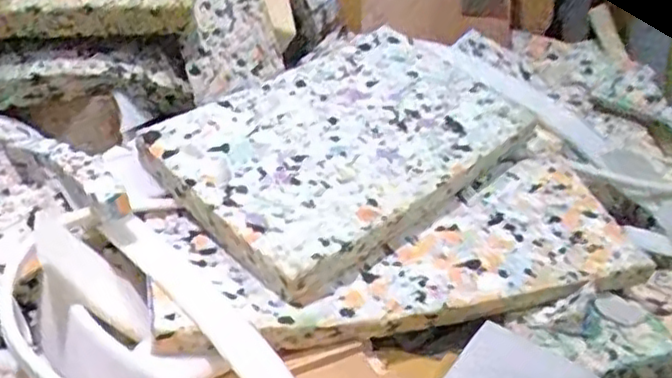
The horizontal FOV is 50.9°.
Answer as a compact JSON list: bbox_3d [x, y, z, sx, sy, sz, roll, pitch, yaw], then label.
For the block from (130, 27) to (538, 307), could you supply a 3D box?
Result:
[{"bbox_3d":[0.005,-0.076,0.899,0.439,0.073,0.331,-31,55,-32],"label":"block"}]

